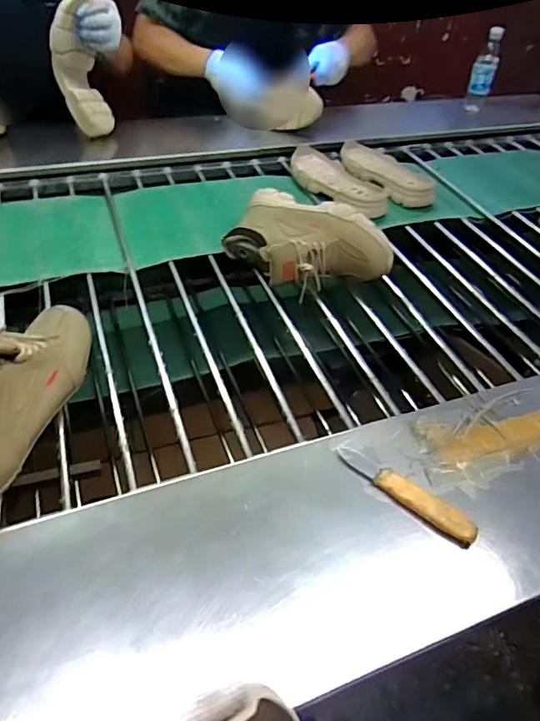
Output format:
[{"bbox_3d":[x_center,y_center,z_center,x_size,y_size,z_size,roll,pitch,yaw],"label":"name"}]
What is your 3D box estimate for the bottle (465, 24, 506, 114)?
[{"bbox_3d":[0.596,-0.801,1.411,0.068,0.192,0.070,17,47,10],"label":"bottle"}]

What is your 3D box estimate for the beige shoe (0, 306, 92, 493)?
[{"bbox_3d":[-0.298,0.016,0.584,0.108,0.092,0.274,13,45,8],"label":"beige shoe"}]

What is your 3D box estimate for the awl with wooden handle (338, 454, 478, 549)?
[{"bbox_3d":[0.144,0.140,0.537,0.150,0.016,0.027,33,51,23],"label":"awl with wooden handle"}]

